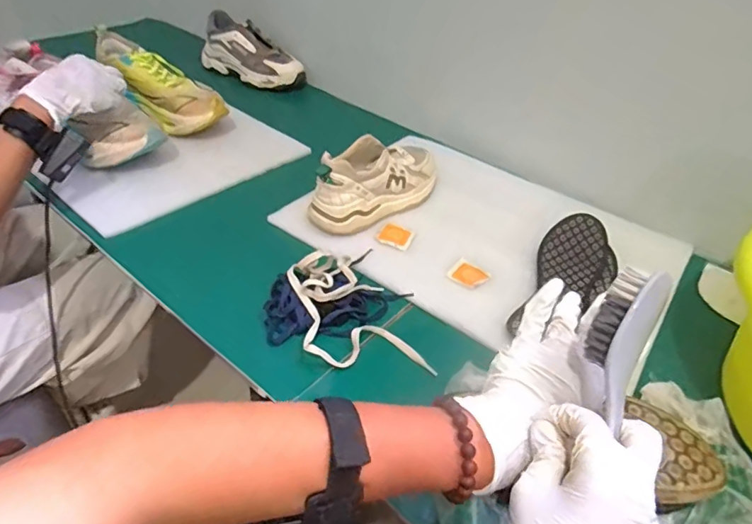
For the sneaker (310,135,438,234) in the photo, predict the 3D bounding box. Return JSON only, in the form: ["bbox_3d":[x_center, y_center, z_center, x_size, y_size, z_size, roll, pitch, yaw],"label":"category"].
[{"bbox_3d":[0.004,-0.127,0.756,0.229,0.092,0.085,-26,49,-31],"label":"sneaker"}]

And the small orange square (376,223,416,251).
[{"bbox_3d":[0.029,-0.038,0.726,0.047,0.015,0.044,18,42,15],"label":"small orange square"}]

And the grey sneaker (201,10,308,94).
[{"bbox_3d":[-0.272,-0.458,1.123,0.236,0.107,0.092,30,46,26],"label":"grey sneaker"}]

